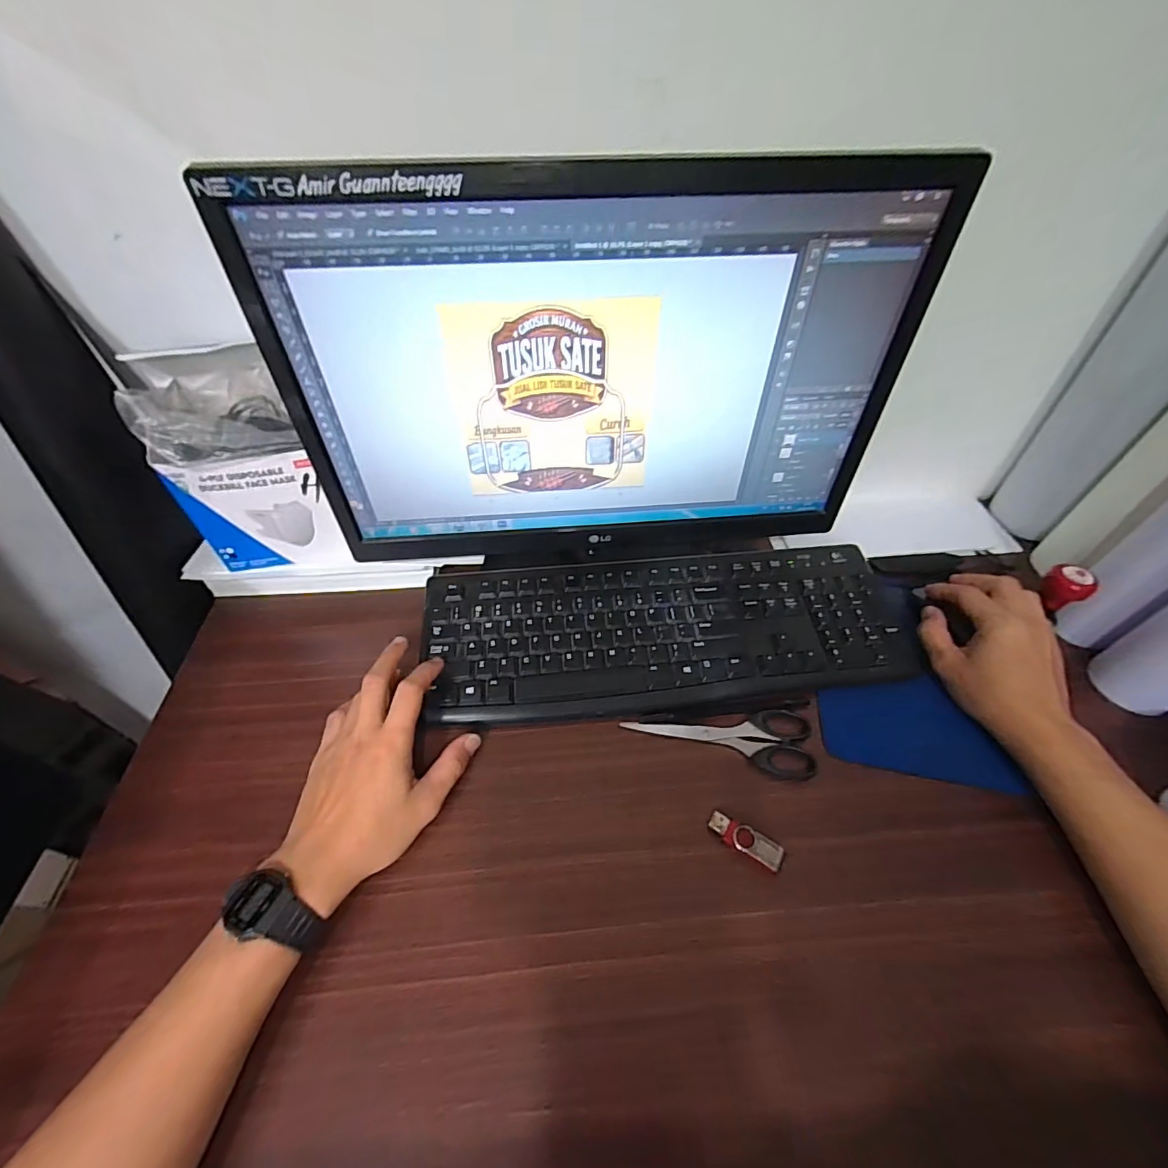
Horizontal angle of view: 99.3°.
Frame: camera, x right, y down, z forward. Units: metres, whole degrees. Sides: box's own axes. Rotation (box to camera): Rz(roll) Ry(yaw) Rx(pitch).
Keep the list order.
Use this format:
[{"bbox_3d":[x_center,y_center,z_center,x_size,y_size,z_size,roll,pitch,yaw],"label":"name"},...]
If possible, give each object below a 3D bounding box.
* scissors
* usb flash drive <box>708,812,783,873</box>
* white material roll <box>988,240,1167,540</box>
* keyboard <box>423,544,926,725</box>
[{"bbox_3d":[0.111,0.126,0.408,0.147,0.009,0.055,6,49,5],"label":"scissors"},{"bbox_3d":[0.115,0.181,0.353,0.051,0.004,0.018,25,53,19],"label":"usb flash drive"},{"bbox_3d":[0.485,-0.177,0.462,0.078,0.315,0.085,-36,59,-27],"label":"white material roll"},{"bbox_3d":[0.075,0.040,0.465,0.428,0.028,0.152,-5,49,-4],"label":"keyboard"}]

